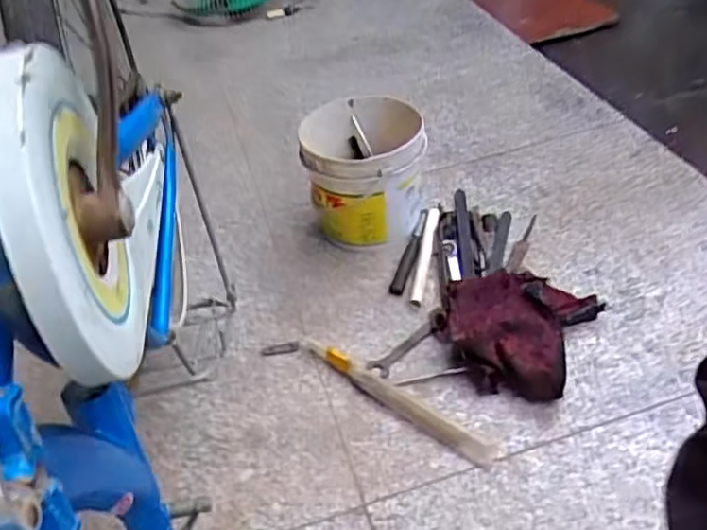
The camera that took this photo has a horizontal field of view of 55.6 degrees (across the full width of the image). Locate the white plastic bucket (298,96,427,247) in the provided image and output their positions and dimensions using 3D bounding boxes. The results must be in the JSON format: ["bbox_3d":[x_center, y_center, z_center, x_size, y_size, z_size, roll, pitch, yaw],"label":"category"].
[{"bbox_3d":[0.019,-0.165,1.113,0.186,0.194,0.212,-6,41,4],"label":"white plastic bucket"}]

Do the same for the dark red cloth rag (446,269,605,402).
[{"bbox_3d":[0.217,0.087,0.924,0.204,0.082,0.174,12,45,23],"label":"dark red cloth rag"}]

